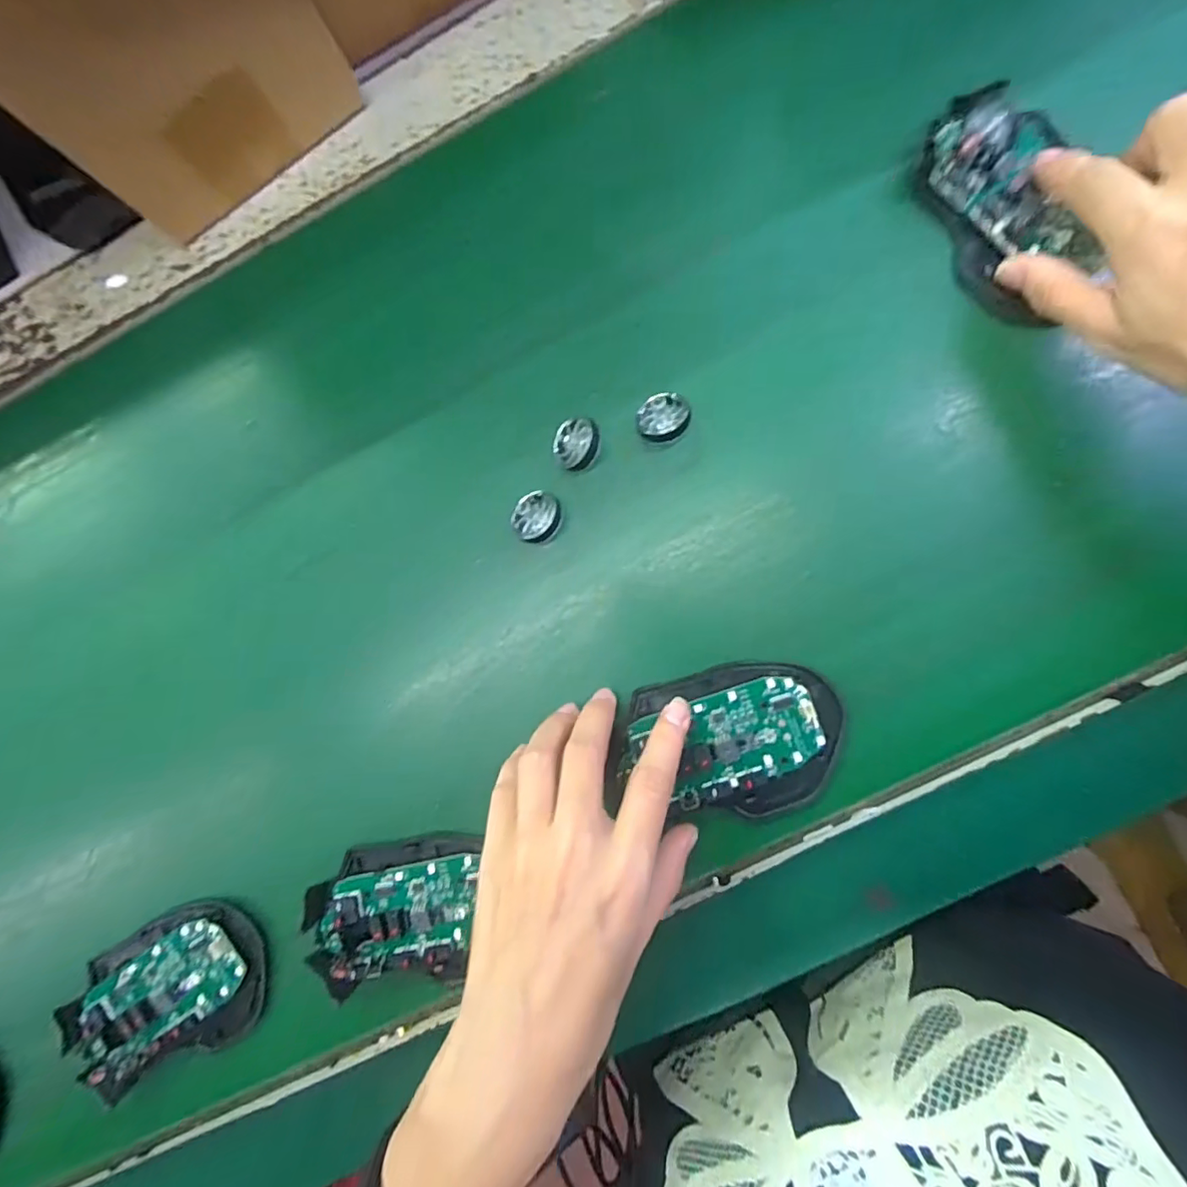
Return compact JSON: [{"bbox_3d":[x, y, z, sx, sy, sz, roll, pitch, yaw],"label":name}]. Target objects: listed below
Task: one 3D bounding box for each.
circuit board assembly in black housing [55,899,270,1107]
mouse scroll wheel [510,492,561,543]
[{"bbox_3d":[-0.230,0.216,0.307,0.119,0.015,0.074,-26,86,3],"label":"circuit board assembly in black housing"},{"bbox_3d":[-0.028,-0.037,0.280,0.025,0.006,0.025,-3,81,17],"label":"mouse scroll wheel"}]

